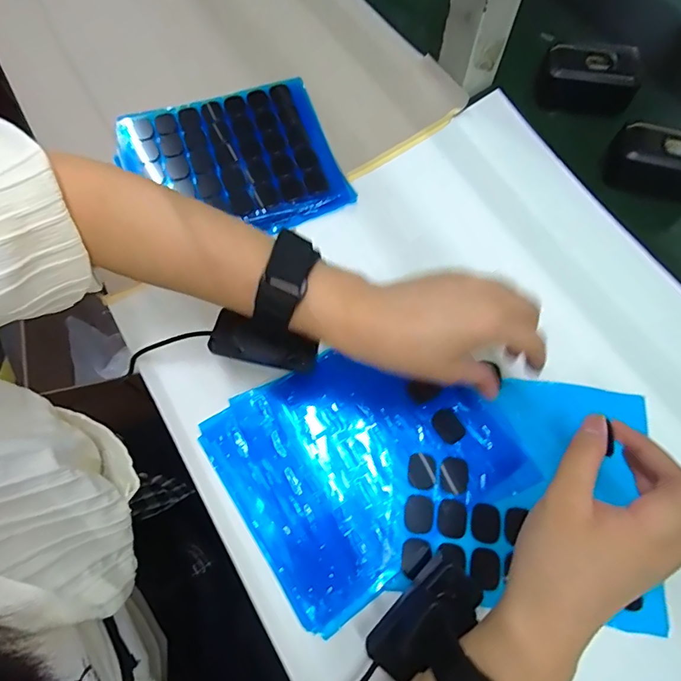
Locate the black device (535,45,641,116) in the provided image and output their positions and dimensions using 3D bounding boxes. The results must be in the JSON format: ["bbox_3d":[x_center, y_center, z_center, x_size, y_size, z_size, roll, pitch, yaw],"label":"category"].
[{"bbox_3d":[0.233,-0.246,0.429,0.083,0.045,0.043,6,72,5],"label":"black device"}]

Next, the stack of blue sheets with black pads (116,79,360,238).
[{"bbox_3d":[-0.098,-0.160,0.405,0.177,0.013,0.163,-20,70,-8],"label":"stack of blue sheets with black pads"}]

